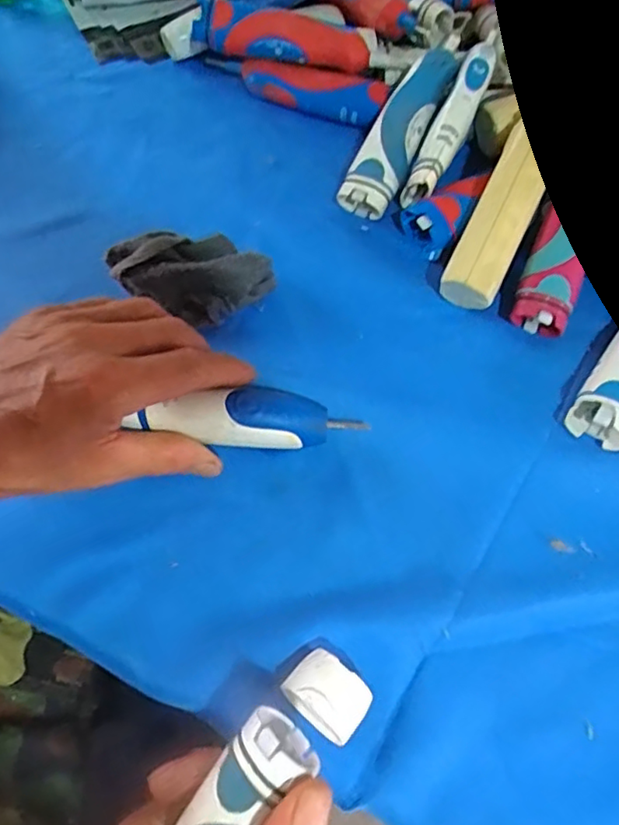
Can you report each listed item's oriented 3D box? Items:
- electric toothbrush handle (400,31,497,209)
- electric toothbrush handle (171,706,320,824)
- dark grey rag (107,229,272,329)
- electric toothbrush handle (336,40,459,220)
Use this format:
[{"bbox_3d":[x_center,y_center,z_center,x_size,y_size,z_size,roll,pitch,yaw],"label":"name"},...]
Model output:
[{"bbox_3d":[0.100,-0.206,0.415,0.021,0.026,0.140,24,80,9],"label":"electric toothbrush handle"},{"bbox_3d":[-0.046,0.178,0.229,0.029,0.028,0.132,33,85,13],"label":"electric toothbrush handle"},{"bbox_3d":[-0.070,-0.081,0.364,0.094,0.040,0.051,-8,64,-7],"label":"dark grey rag"},{"bbox_3d":[0.068,-0.203,0.421,0.035,0.023,0.143,27,84,11],"label":"electric toothbrush handle"}]

